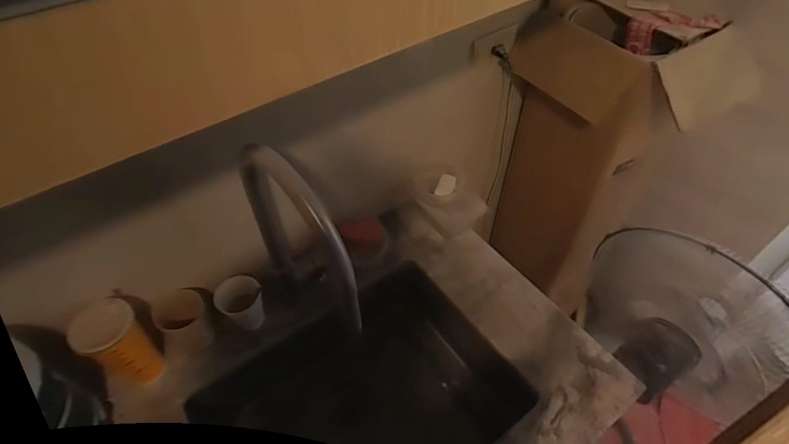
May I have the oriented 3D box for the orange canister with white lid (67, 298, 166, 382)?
[{"bbox_3d":[-0.424,0.187,0.693,0.090,0.158,0.077,35,59,26],"label":"orange canister with white lid"}]

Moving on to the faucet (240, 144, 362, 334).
[{"bbox_3d":[-0.128,0.058,0.633,0.079,0.364,0.250,-22,53,-17],"label":"faucet"}]

